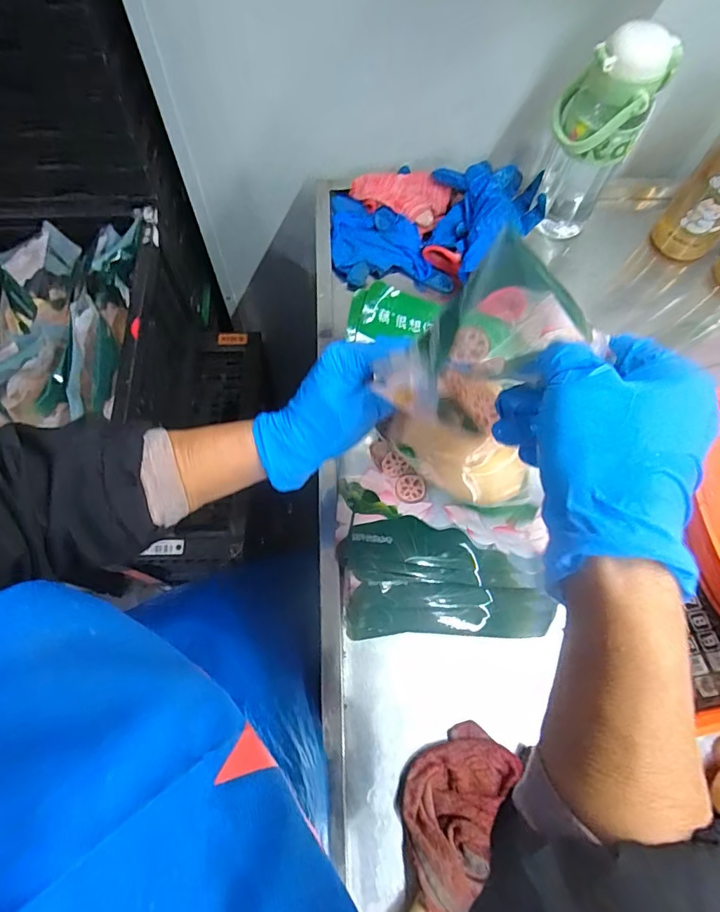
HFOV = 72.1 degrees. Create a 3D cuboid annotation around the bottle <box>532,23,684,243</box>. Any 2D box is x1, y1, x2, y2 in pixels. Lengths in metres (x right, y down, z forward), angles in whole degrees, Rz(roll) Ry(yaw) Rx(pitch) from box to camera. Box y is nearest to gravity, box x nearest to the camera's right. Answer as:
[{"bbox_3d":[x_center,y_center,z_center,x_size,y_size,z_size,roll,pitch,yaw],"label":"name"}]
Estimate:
[{"bbox_3d":[0.255,-0.347,0.559,0.089,0.223,0.076,25,69,9],"label":"bottle"}]

